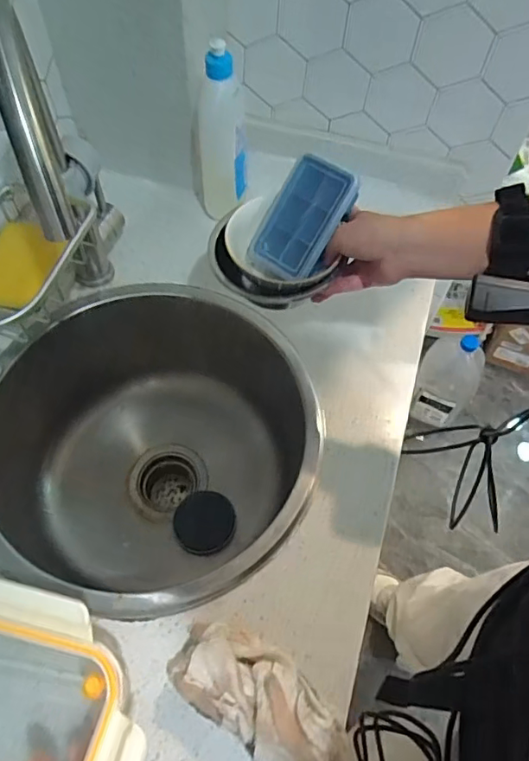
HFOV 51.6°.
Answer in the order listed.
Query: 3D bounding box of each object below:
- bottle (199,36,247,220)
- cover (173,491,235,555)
[{"bbox_3d":[-0.049,-0.306,0.686,0.064,0.204,0.077,-1,62,-4],"label":"bottle"},{"bbox_3d":[-0.081,0.191,0.738,0.081,0.010,0.082,10,62,2],"label":"cover"}]

